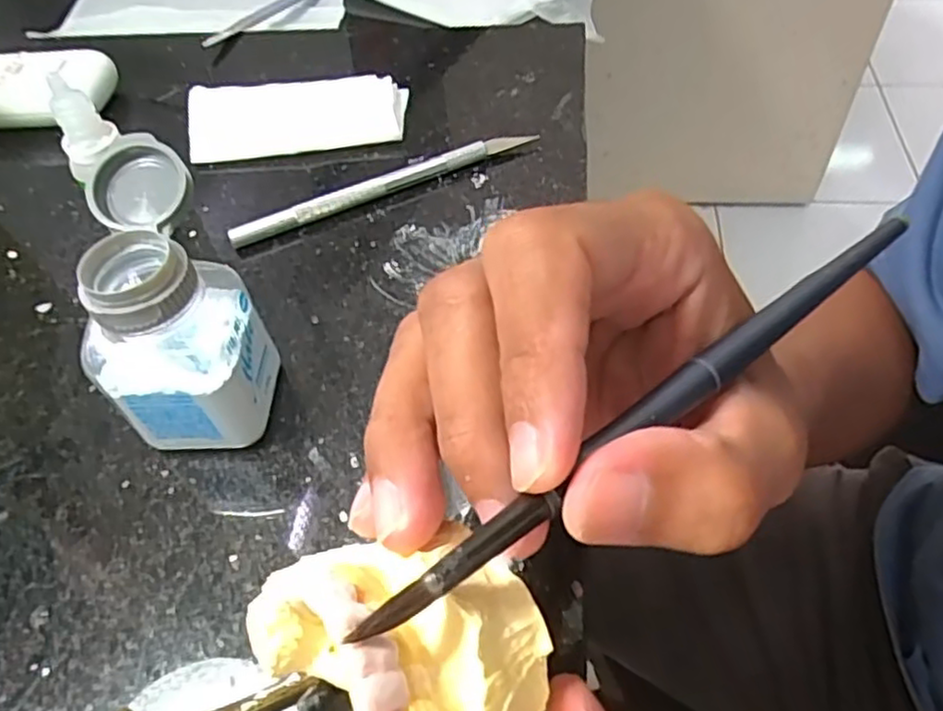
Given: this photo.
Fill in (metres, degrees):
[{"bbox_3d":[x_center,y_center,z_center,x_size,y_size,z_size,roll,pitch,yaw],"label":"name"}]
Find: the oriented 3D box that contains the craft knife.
[{"bbox_3d":[-0.036,-0.075,0.298,0.137,0.009,0.008,-23,54,-12],"label":"craft knife"}]

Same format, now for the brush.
[{"bbox_3d":[0.045,0.005,0.140,0.159,0.008,0.010,-31,56,-26],"label":"brush"}]

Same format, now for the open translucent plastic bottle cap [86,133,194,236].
[{"bbox_3d":[-0.099,-0.051,0.204,0.028,0.005,0.028,-1,71,2],"label":"open translucent plastic bottle cap"}]

